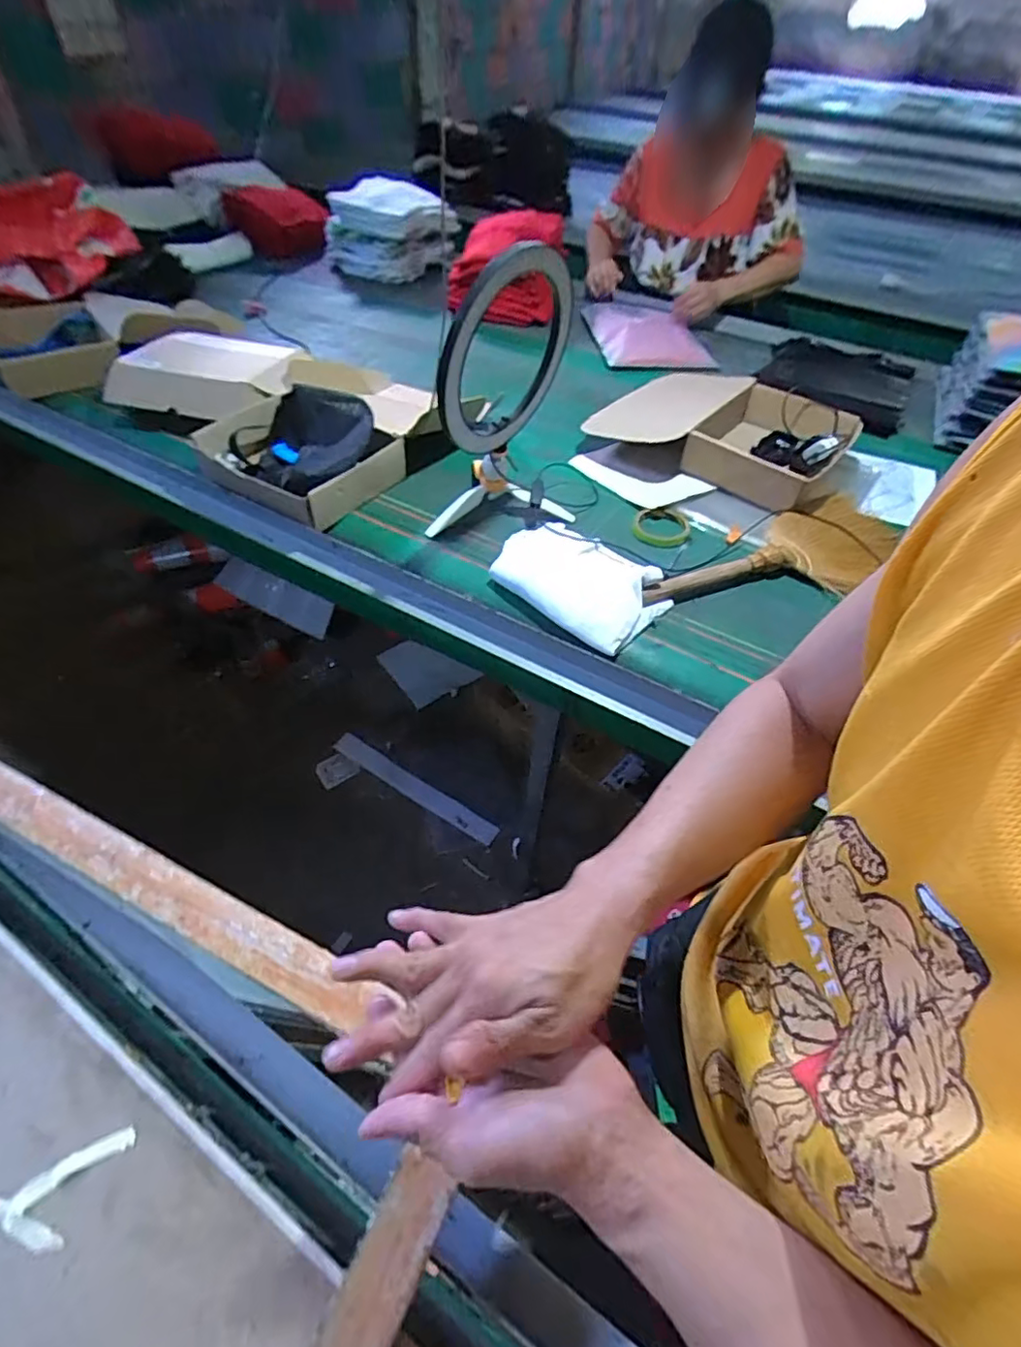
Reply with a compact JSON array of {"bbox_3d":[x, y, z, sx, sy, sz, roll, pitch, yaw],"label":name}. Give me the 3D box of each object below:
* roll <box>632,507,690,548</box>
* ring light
[{"bbox_3d":[0.237,-0.228,0.946,0.088,0.014,0.097,7,49,4],"label":"roll"},{"bbox_3d":[0.004,-0.426,0.786,0.037,0.247,0.242,40,66,15],"label":"ring light"}]

